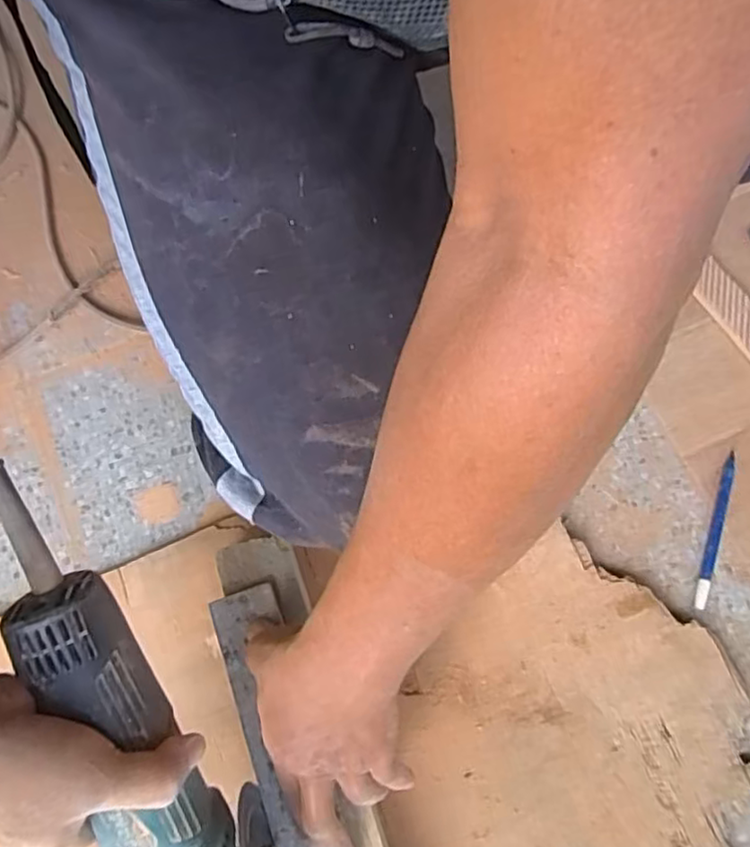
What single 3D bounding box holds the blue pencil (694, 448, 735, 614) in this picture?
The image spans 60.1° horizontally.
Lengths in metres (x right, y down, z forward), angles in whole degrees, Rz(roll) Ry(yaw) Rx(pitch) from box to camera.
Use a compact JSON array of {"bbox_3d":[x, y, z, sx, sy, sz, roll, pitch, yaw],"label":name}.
[{"bbox_3d":[0.288,0.089,0.545,0.012,0.008,0.134,18,74,4],"label":"blue pencil"}]

